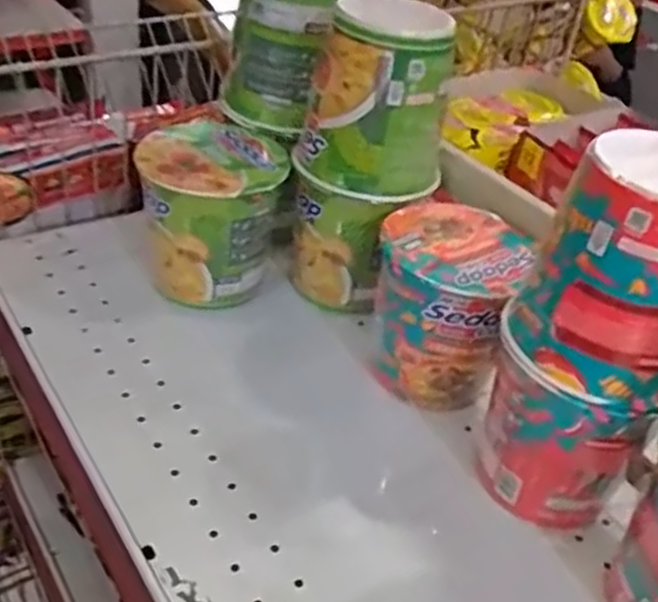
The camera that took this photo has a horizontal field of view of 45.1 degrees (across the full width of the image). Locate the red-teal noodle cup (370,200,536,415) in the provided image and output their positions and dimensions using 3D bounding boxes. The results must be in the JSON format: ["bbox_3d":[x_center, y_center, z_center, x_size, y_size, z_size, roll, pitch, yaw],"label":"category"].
[{"bbox_3d":[0.082,0.001,0.540,0.089,0.113,0.101,14,37,11],"label":"red-teal noodle cup"}]

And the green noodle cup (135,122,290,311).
[{"bbox_3d":[-0.081,-0.067,0.589,0.096,0.112,0.104,4,36,-3],"label":"green noodle cup"}]

